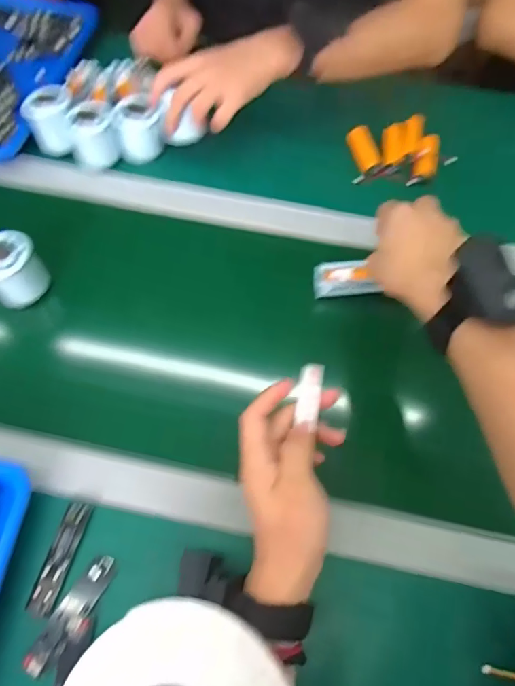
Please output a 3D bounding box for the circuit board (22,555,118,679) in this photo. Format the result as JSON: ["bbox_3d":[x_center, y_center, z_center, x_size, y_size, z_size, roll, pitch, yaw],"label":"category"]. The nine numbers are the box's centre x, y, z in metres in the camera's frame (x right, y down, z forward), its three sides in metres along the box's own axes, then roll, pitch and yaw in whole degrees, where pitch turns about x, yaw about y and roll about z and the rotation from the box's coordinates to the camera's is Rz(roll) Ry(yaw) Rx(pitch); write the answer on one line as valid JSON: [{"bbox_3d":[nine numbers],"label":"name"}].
[{"bbox_3d":[-0.154,0.225,0.397,0.024,0.007,0.096,29,68,11],"label":"circuit board"}]

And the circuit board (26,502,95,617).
[{"bbox_3d":[-0.172,0.186,0.416,0.021,0.004,0.091,14,66,5],"label":"circuit board"}]

